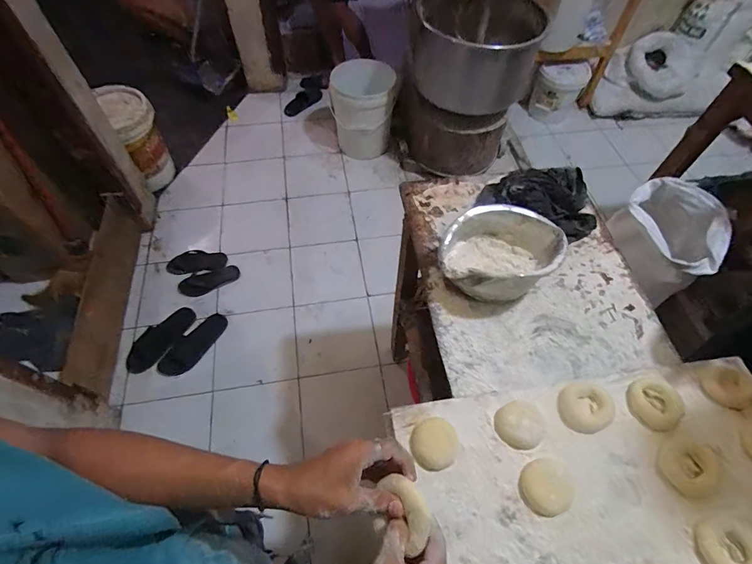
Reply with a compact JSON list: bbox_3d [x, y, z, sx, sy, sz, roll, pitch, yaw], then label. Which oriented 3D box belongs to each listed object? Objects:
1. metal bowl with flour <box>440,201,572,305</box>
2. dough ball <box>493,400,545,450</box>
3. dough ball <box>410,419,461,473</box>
[{"bbox_3d":[0.215,-0.044,0.682,0.181,0.102,0.172,22,61,12],"label":"metal bowl with flour"},{"bbox_3d":[0.200,0.200,0.541,0.058,0.027,0.062,0,59,0],"label":"dough ball"},{"bbox_3d":[0.078,0.218,0.524,0.060,0.032,0.062,1,57,-2],"label":"dough ball"}]

